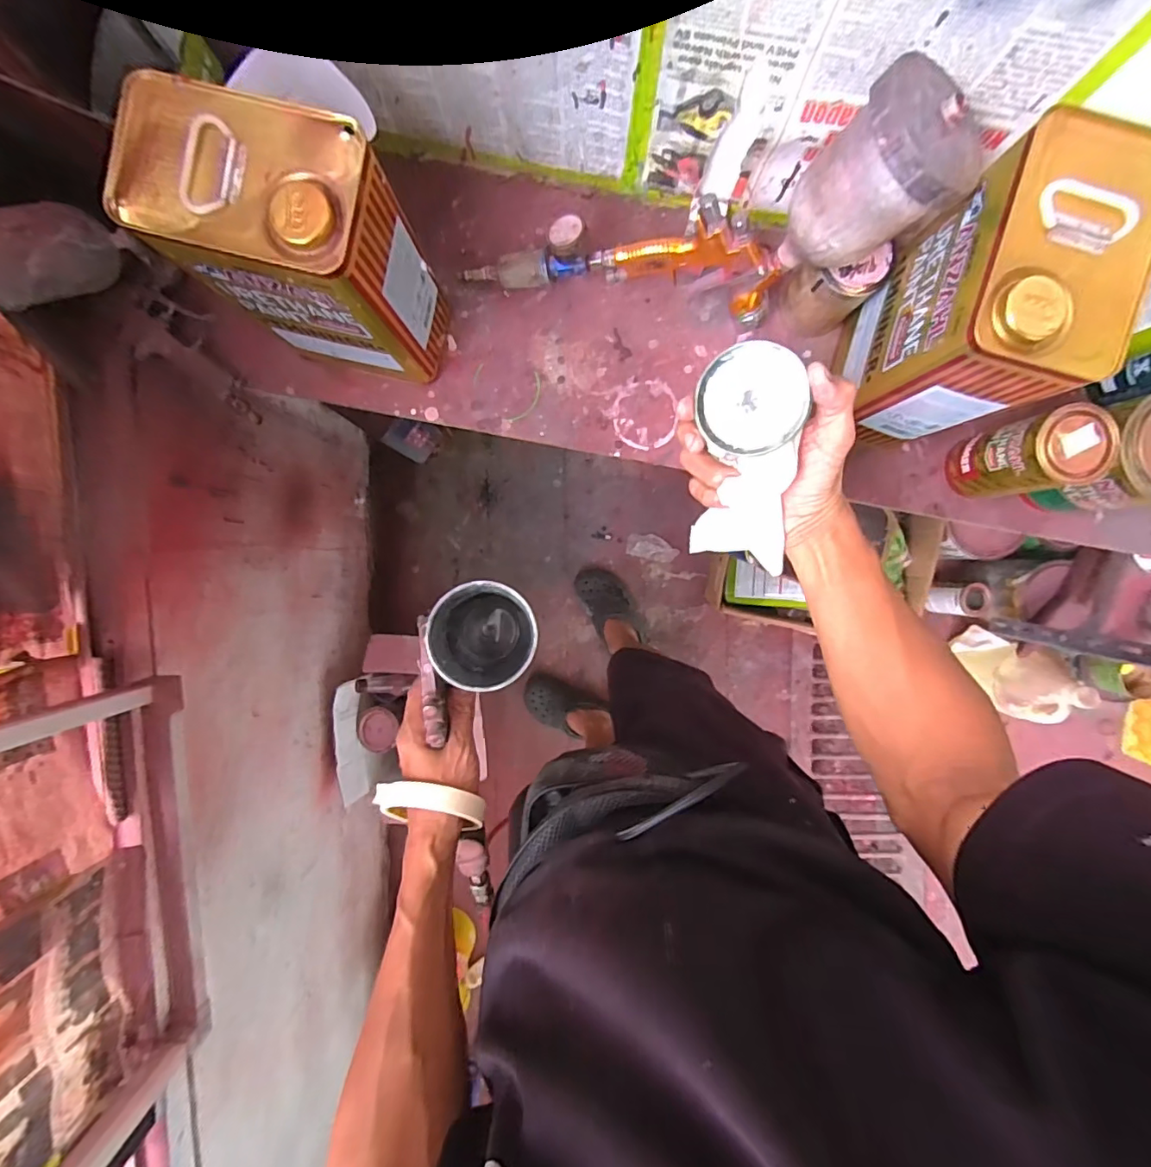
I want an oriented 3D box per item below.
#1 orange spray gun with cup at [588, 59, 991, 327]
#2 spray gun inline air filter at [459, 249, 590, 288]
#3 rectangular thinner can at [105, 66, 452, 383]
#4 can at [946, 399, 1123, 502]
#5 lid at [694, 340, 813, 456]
[{"bbox_3d":[0.176,-0.335,0.491,0.150,0.308,0.106,-3,94,-43],"label":"orange spray gun with cup"},{"bbox_3d":[-0.060,-0.337,0.568,0.147,0.029,0.032,9,93,22],"label":"spray gun inline air filter"},{"bbox_3d":[-0.230,-0.284,0.479,0.167,0.238,0.105,13,93,-1],"label":"rectangular thinner can"},{"bbox_3d":[0.459,-0.129,0.540,0.071,0.122,0.070,0,93,-1],"label":"can"},{"bbox_3d":[0.125,-0.131,0.376,0.070,0.009,0.073,15,120,27],"label":"lid"}]

